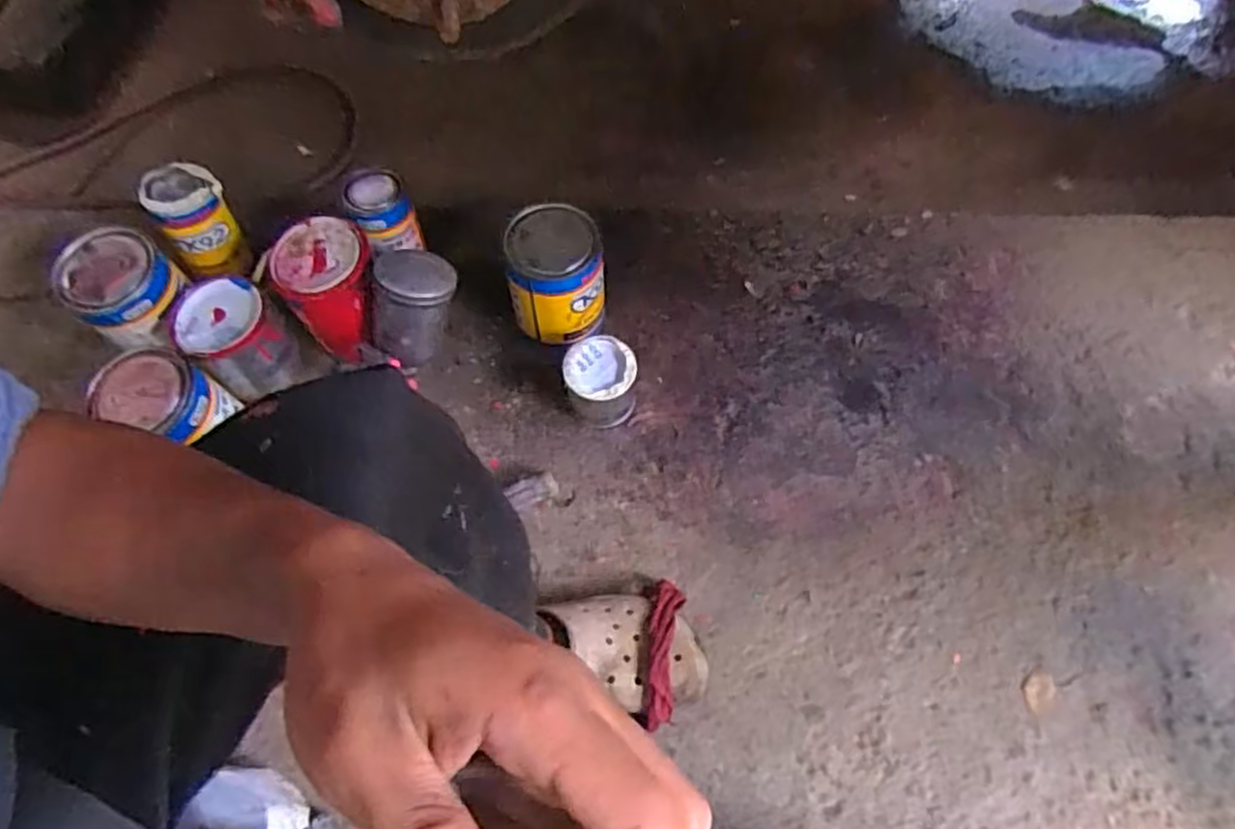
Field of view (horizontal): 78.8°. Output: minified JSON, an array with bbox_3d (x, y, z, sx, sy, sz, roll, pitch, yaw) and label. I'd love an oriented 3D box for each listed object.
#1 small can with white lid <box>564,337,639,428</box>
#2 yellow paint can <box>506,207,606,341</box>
[{"bbox_3d":[-0.019,-0.034,0.805,0.073,0.077,0.073,1,63,-2],"label":"small can with white lid"},{"bbox_3d":[-0.065,-0.151,0.842,0.099,0.135,0.102,1,63,-2],"label":"yellow paint can"}]

